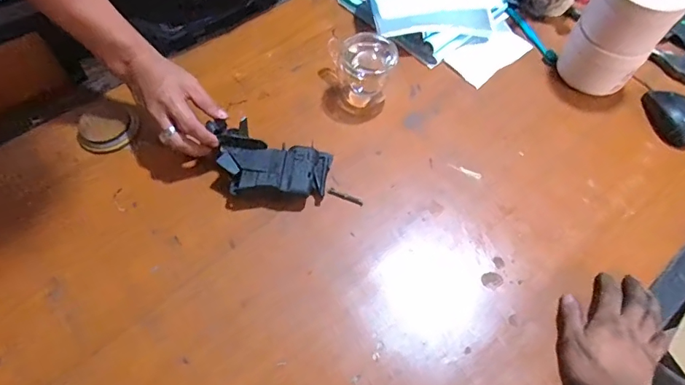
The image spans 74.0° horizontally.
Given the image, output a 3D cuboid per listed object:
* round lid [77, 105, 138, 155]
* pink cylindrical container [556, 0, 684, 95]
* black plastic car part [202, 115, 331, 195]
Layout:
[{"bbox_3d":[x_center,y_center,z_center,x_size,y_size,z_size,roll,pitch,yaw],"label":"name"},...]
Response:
[{"bbox_3d":[-0.342,-0.096,0.659,0.081,0.009,0.092,-15,61,-10],"label":"round lid"},{"bbox_3d":[0.410,-0.241,0.681,0.105,0.166,0.104,1,59,-1],"label":"pink cylindrical container"},{"bbox_3d":[-0.100,-0.033,0.612,0.160,0.052,0.090,10,60,4],"label":"black plastic car part"}]

